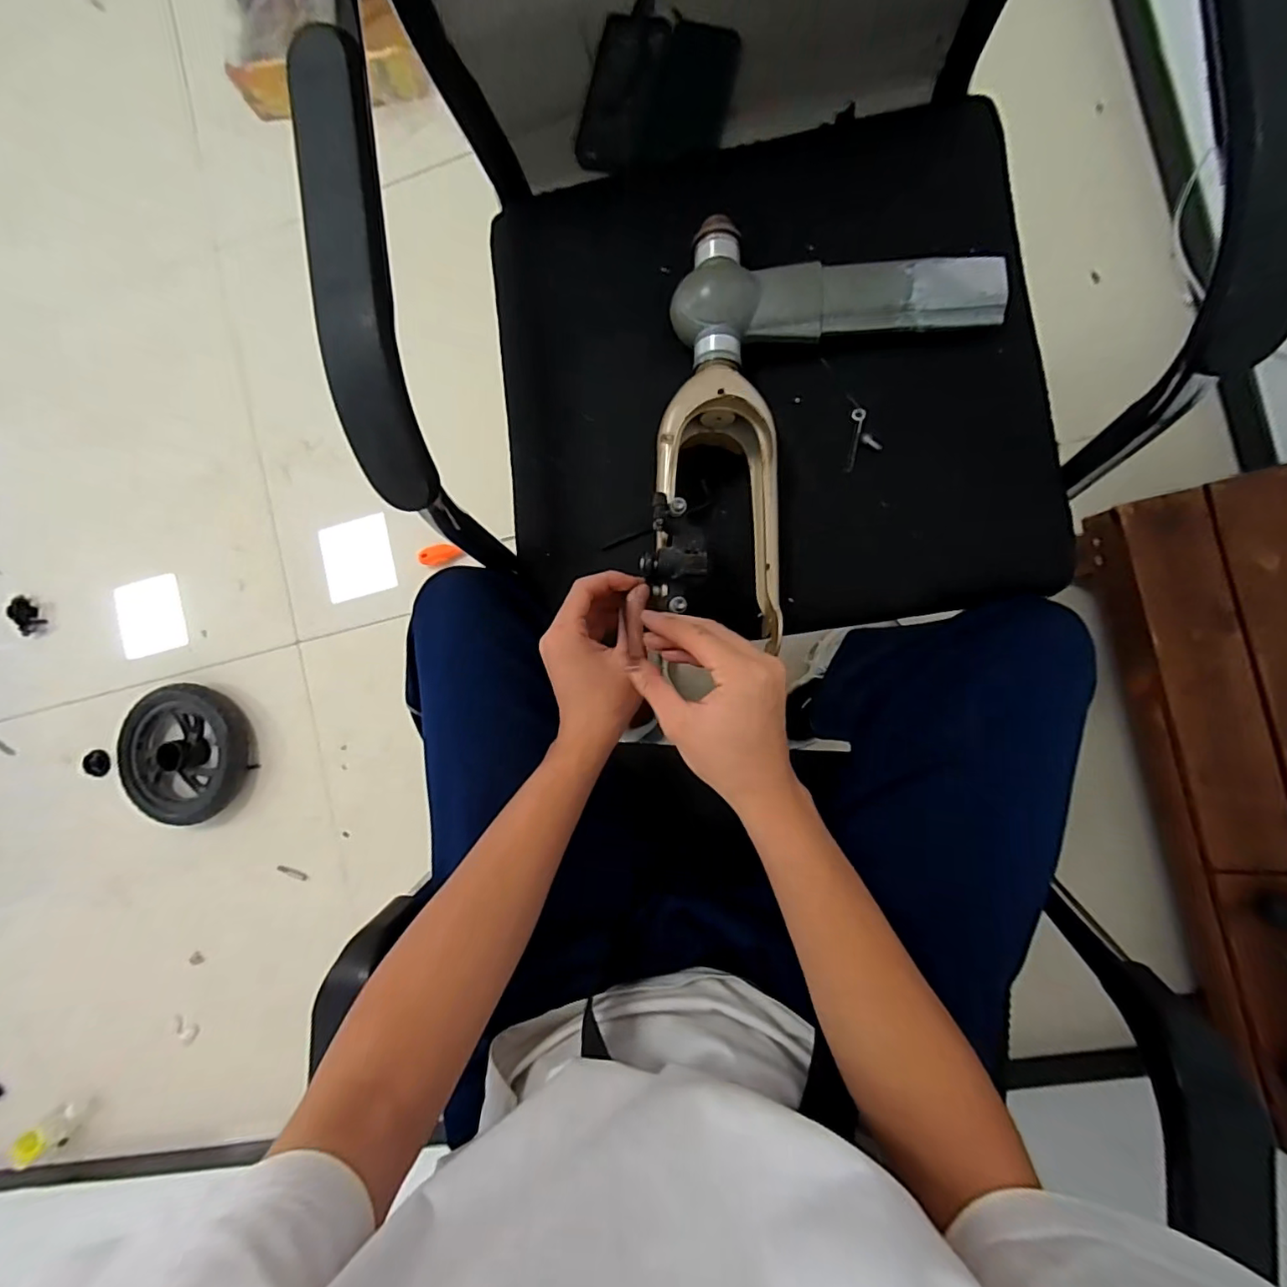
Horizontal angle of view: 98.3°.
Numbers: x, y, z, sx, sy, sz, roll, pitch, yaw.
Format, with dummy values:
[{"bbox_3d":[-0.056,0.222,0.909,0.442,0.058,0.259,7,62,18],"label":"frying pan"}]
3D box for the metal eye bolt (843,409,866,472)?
[{"bbox_3d":[0.180,-0.173,0.476,0.010,0.005,0.053,10,90,8],"label":"metal eye bolt"}]

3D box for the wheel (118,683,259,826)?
[{"bbox_3d":[-0.901,0.215,1.086,0.272,0.056,0.258,0,88,8],"label":"wheel"}]

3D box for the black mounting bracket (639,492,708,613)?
[{"bbox_3d":[0.023,-0.068,0.419,0.049,0.027,0.083,5,89,8],"label":"black mounting bracket"}]

